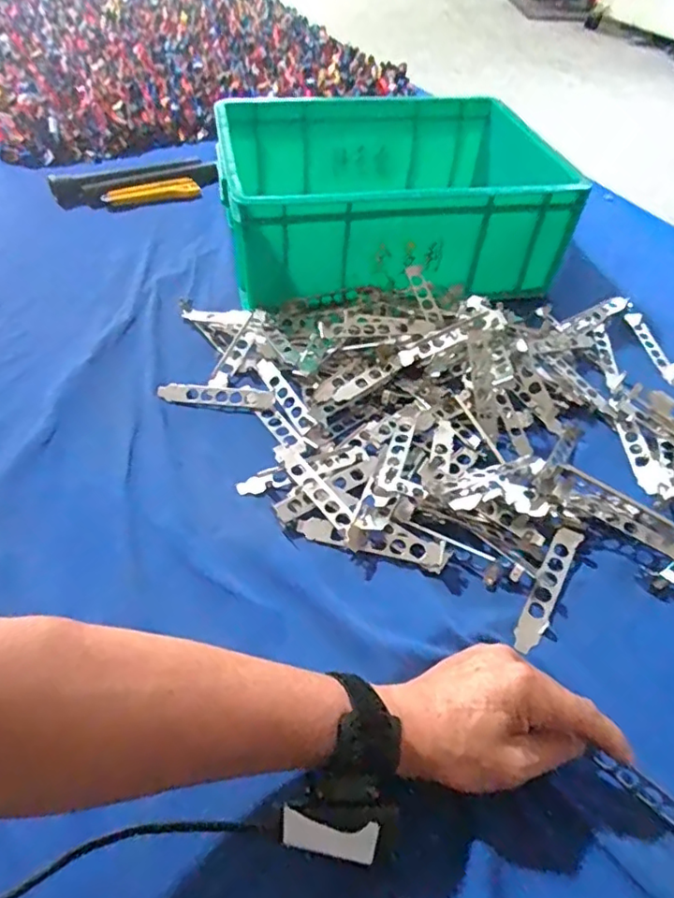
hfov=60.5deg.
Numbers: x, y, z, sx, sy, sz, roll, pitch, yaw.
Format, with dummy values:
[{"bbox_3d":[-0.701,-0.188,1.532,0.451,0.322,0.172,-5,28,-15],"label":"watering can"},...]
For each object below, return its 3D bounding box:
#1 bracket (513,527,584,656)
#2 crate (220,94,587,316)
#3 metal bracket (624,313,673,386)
[{"bbox_3d":[0.166,0.106,0.450,0.019,0.007,0.119,26,50,19],"label":"bracket"},{"bbox_3d":[0.061,-0.336,0.764,0.417,0.132,0.319,-8,48,-13],"label":"crate"},{"bbox_3d":[0.368,-0.118,0.672,0.025,0.021,0.110,-4,47,-8],"label":"metal bracket"}]

